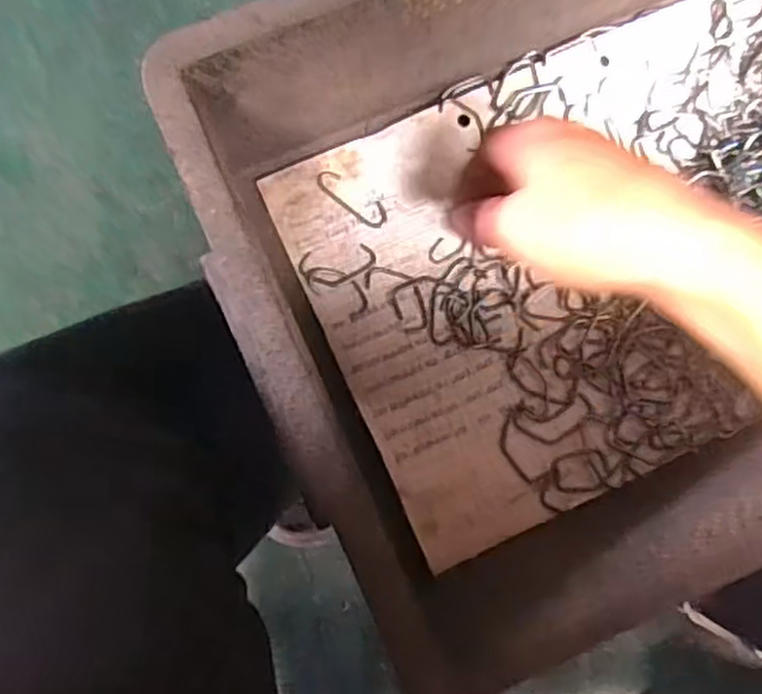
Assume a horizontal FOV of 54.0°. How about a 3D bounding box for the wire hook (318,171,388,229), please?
[{"bbox_3d":[-0.014,-0.072,0.365,0.039,0.004,0.013,32,91,-6],"label":"wire hook"}]

